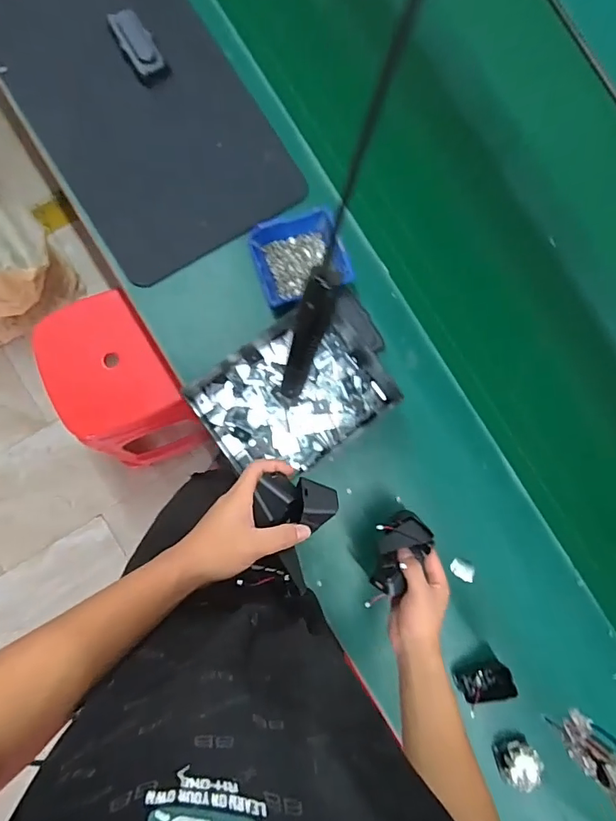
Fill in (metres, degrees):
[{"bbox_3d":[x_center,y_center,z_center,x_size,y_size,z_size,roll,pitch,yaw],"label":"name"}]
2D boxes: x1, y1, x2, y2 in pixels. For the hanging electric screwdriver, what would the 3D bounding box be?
[{"bbox_3d":[-0.002,-0.081,0.553,0.033,0.201,0.027,15,56,-4],"label":"hanging electric screwdriver"}]

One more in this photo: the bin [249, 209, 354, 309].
[{"bbox_3d":[-0.014,-0.218,0.688,0.125,0.043,0.127,-23,87,-7],"label":"bin"}]

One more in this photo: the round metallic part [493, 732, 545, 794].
[{"bbox_3d":[0.293,0.487,0.653,0.055,0.047,0.054,0,85,-5],"label":"round metallic part"}]

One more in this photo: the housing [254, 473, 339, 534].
[{"bbox_3d":[-0.010,0.093,0.468,0.077,0.032,0.048,11,84,-4],"label":"housing"}]

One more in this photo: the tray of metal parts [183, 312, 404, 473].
[{"bbox_3d":[-0.026,-0.018,0.677,0.252,0.031,0.179,-37,89,-7],"label":"tray of metal parts"}]

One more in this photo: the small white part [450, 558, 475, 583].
[{"bbox_3d":[0.224,0.232,0.686,0.034,0.013,0.024,26,83,-2],"label":"small white part"}]

